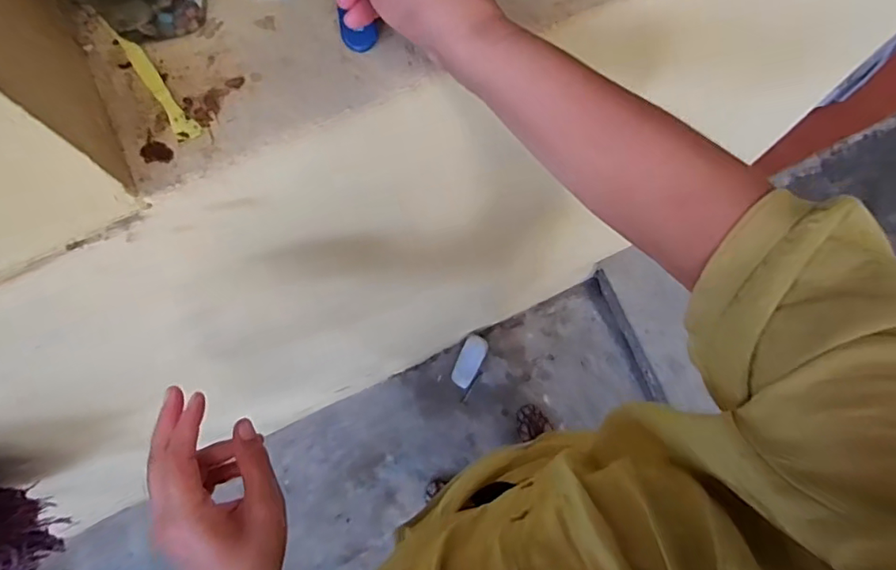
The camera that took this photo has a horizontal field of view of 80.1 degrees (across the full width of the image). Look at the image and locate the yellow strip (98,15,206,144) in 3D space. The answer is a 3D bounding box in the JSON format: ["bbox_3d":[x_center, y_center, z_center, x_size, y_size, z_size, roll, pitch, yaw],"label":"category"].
[{"bbox_3d":[-0.197,-0.137,0.350,0.015,0.005,0.115,-38,78,-9],"label":"yellow strip"}]

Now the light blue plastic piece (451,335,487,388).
[{"bbox_3d":[0.056,0.197,1.371,0.062,0.031,0.133,24,89,6],"label":"light blue plastic piece"}]

